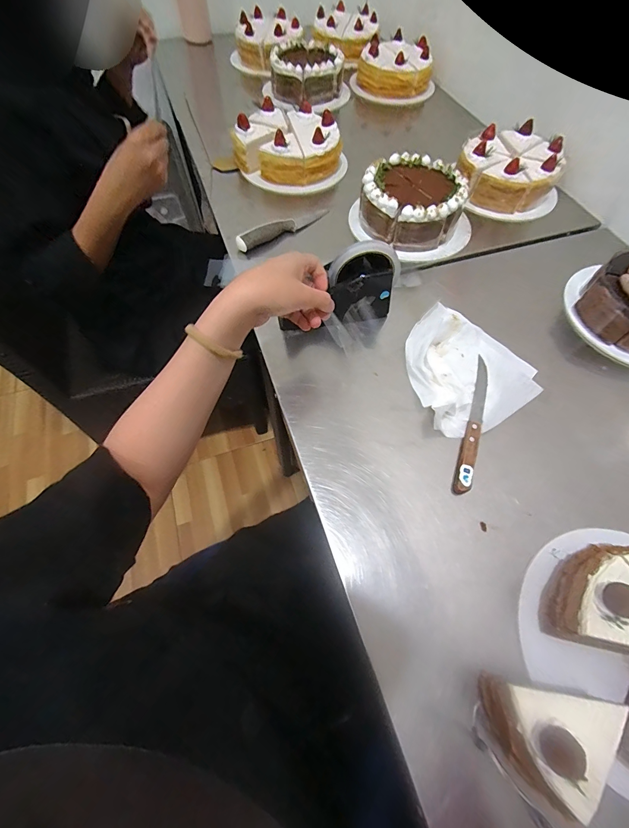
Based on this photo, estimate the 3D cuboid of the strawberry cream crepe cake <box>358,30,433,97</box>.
[{"bbox_3d":[0.193,-0.836,0.803,0.177,0.069,0.135,9,63,2],"label":"strawberry cream crepe cake"}]

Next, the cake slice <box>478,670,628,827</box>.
[{"bbox_3d":[0.184,0.255,0.260,0.080,0.072,0.070,9,63,2],"label":"cake slice"}]

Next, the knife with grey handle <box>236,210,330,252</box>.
[{"bbox_3d":[-0.049,-0.315,0.560,0.180,0.027,0.023,-31,68,-16],"label":"knife with grey handle"}]

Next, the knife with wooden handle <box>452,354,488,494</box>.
[{"bbox_3d":[0.200,0.008,0.416,0.018,0.011,0.192,20,64,8],"label":"knife with wooden handle"}]

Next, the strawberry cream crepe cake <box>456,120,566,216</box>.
[{"bbox_3d":[0.357,-0.451,0.615,0.175,0.068,0.181,27,65,11],"label":"strawberry cream crepe cake"}]

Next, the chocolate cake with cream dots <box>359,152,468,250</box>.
[{"bbox_3d":[0.162,-0.356,0.561,0.168,0.064,0.155,13,63,5],"label":"chocolate cake with cream dots"}]

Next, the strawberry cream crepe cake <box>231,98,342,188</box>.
[{"bbox_3d":[-0.042,-0.518,0.637,0.177,0.071,0.168,1,63,-2],"label":"strawberry cream crepe cake"}]

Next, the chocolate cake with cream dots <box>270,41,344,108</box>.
[{"bbox_3d":[-0.017,-0.801,0.782,0.164,0.066,0.152,4,63,0],"label":"chocolate cake with cream dots"}]

